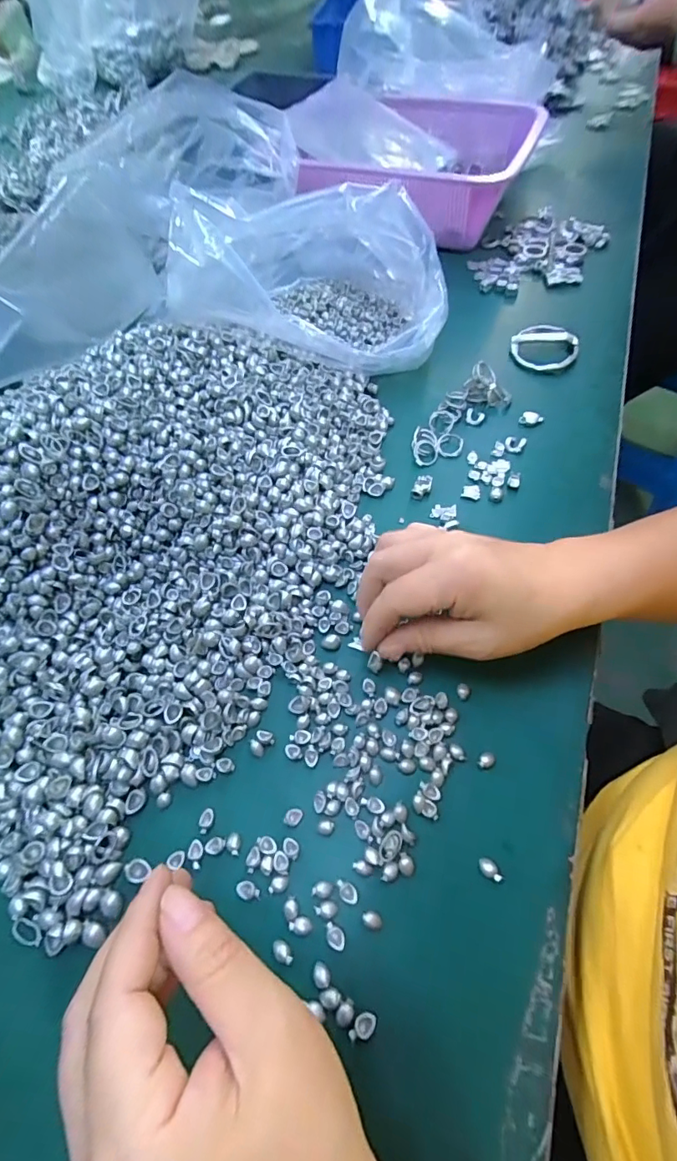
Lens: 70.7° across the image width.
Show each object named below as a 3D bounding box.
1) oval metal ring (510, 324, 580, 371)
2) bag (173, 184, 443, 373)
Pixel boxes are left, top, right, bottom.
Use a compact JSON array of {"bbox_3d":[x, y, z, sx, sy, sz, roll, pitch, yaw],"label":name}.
[{"bbox_3d":[0.195,-0.221,0.453,0.056,0.015,0.058,-27,62,-13],"label":"oval metal ring"},{"bbox_3d":[-0.022,-0.279,0.436,0.221,0.107,0.159,-1,59,2],"label":"bag"}]

